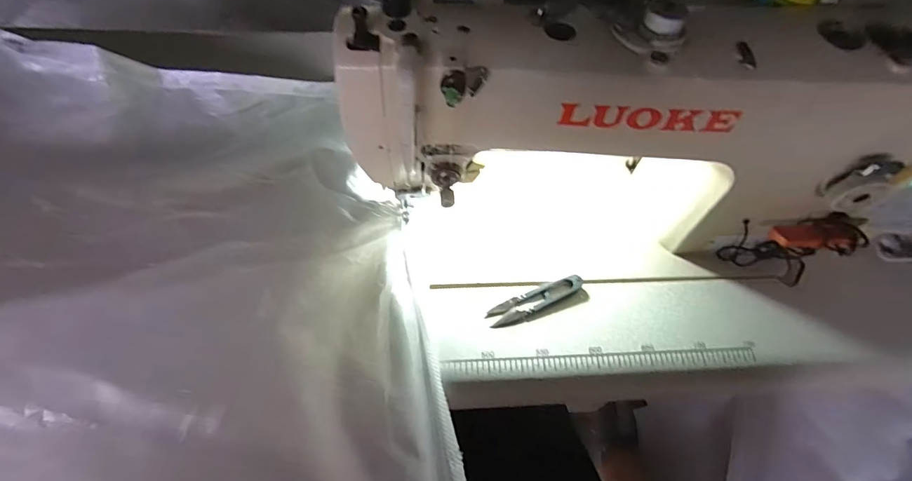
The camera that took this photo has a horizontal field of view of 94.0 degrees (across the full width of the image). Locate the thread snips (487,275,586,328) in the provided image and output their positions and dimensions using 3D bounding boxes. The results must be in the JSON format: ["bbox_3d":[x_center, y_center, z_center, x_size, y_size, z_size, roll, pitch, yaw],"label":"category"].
[{"bbox_3d":[0.078,0.057,0.415,0.101,0.008,0.023,-23,63,-16],"label":"thread snips"}]

